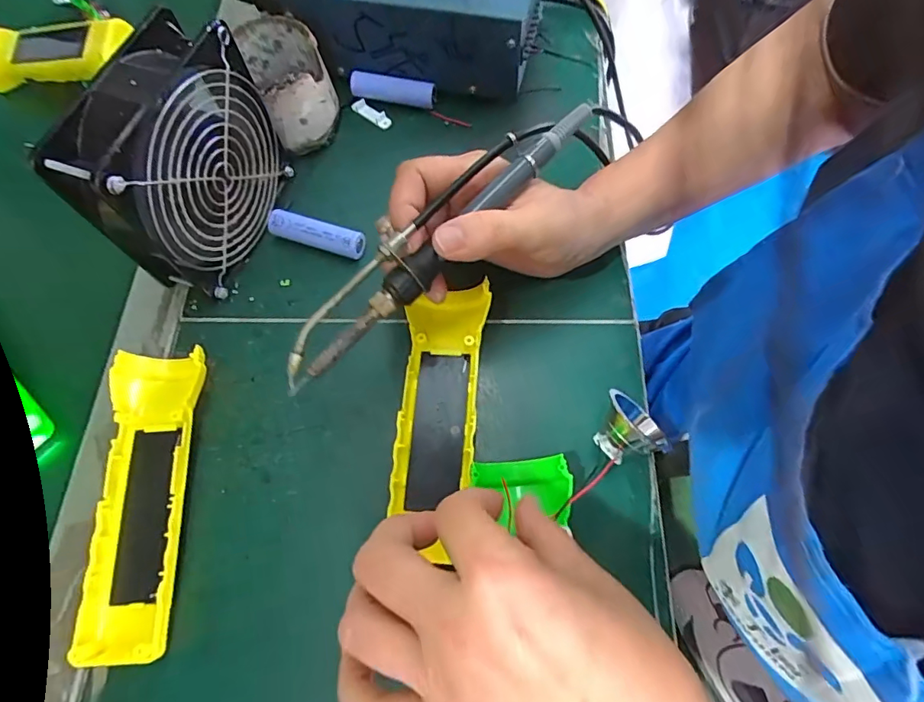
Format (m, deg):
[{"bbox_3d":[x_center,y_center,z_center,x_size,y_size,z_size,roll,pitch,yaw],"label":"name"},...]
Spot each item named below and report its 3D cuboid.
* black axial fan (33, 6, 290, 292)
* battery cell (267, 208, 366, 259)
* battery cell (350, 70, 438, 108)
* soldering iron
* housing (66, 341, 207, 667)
[{"bbox_3d":[-0.164,-0.106,0.298,0.046,0.121,0.120,17,69,8],"label":"black axial fan"},{"bbox_3d":[-0.099,-0.079,0.340,0.066,0.018,0.016,18,70,9],"label":"battery cell"},{"bbox_3d":[-0.053,-0.203,0.388,0.067,0.019,0.017,5,68,4],"label":"battery cell"},{"bbox_3d":[-0.012,-0.062,0.251,0.208,0.022,0.027,-44,73,-8],"label":"soldering iron"},{"bbox_3d":[-0.174,0.078,0.276,0.048,0.024,0.160,-3,68,1],"label":"housing"}]

